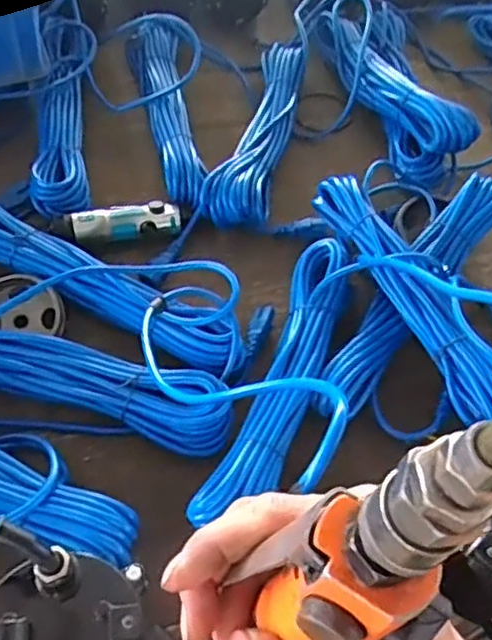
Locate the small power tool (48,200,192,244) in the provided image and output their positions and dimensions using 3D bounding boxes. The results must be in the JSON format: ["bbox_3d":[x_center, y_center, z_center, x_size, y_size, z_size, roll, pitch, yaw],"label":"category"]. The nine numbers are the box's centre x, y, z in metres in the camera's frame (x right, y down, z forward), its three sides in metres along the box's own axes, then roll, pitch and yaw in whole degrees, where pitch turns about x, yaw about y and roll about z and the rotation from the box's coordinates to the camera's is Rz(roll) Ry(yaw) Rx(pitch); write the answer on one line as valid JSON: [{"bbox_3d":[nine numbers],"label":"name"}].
[{"bbox_3d":[-0.141,-0.111,0.780,0.154,0.026,0.032,-11,56,-13],"label":"small power tool"}]

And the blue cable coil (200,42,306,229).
[{"bbox_3d":[0.020,-0.247,0.883,0.084,0.047,0.341,12,54,4],"label":"blue cable coil"}]

